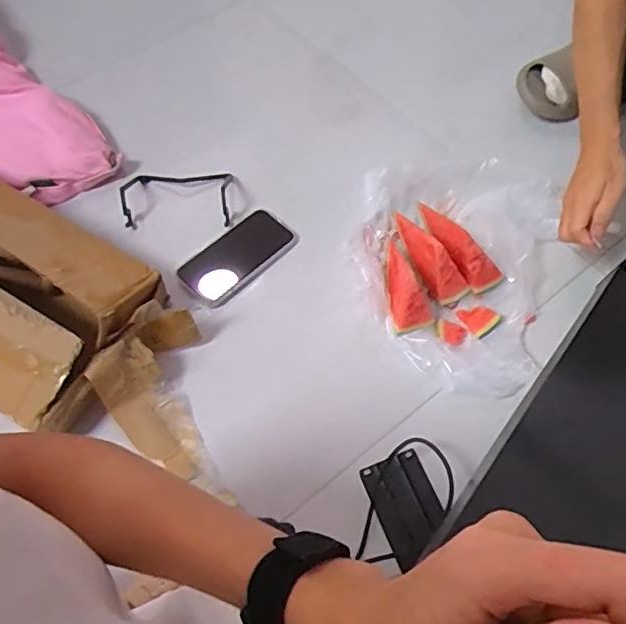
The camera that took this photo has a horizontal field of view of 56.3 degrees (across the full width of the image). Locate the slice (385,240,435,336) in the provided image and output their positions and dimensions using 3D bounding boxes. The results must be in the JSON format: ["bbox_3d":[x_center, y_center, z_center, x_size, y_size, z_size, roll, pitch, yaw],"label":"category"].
[{"bbox_3d":[0.115,-0.041,0.748,0.049,0.059,0.130,-11,61,-4],"label":"slice"}]

